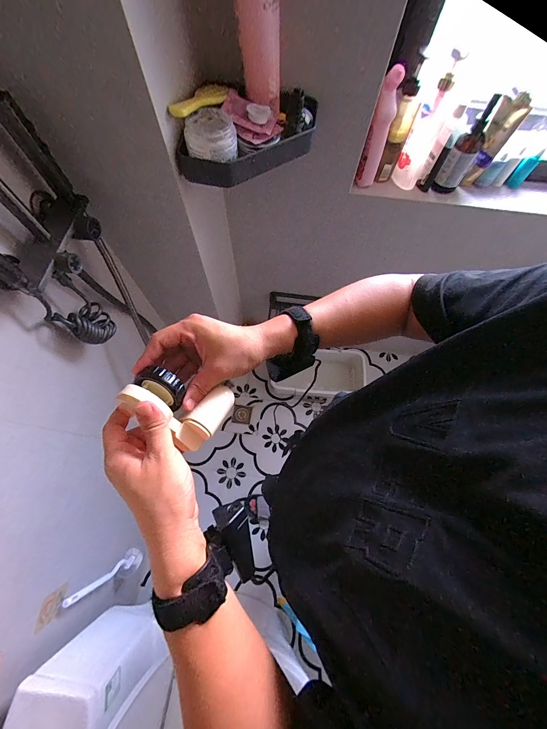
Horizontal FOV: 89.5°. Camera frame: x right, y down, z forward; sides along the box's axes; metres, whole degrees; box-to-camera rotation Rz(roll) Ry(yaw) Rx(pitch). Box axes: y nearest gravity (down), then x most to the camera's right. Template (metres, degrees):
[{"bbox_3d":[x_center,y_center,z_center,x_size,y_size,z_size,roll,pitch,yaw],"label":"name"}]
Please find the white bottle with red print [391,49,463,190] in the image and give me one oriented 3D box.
[{"bbox_3d":[0.359,-0.553,0.657,0.065,0.237,0.065,26,70,9],"label":"white bottle with red print"}]

